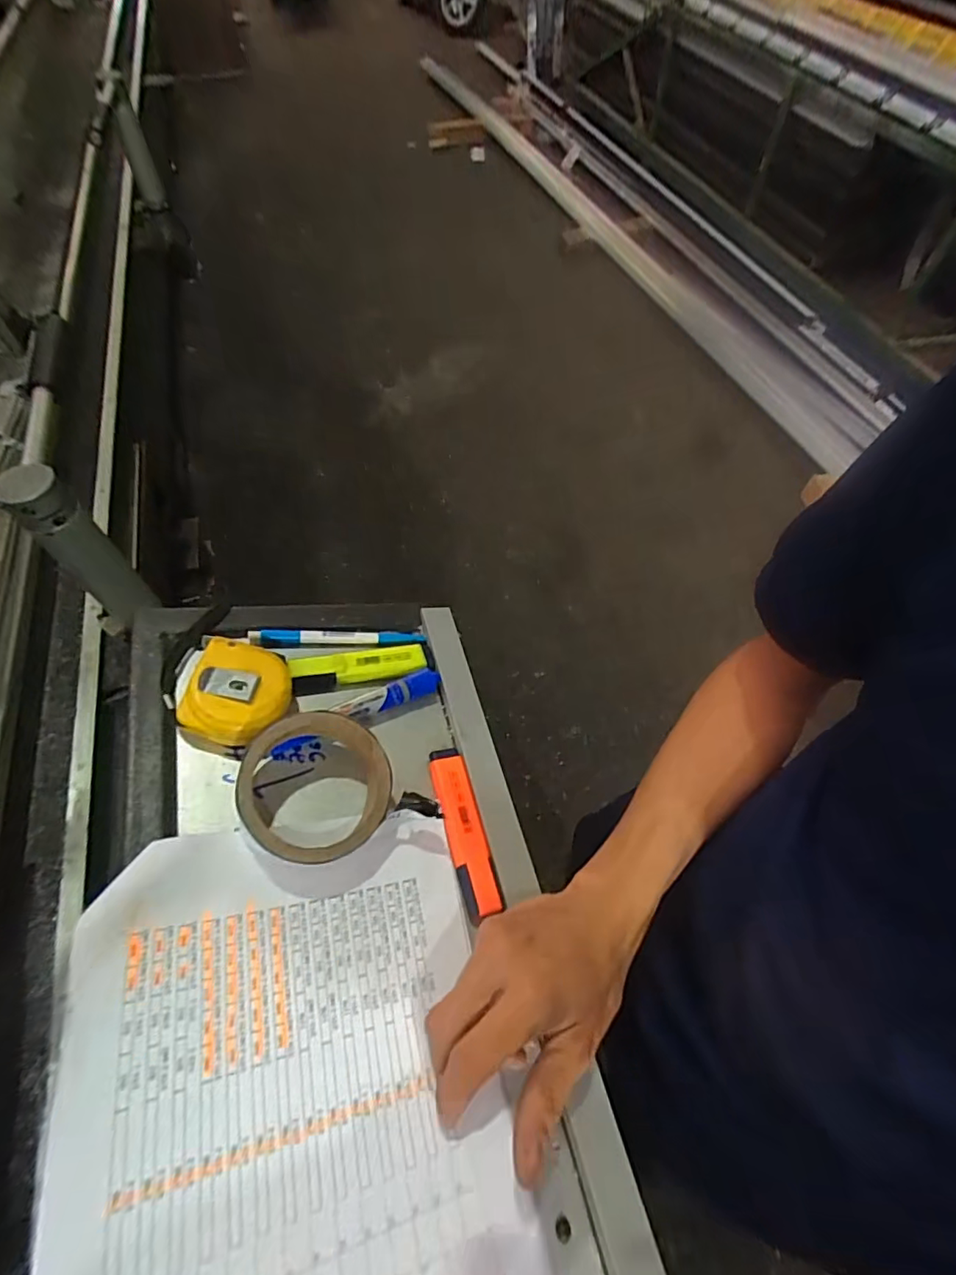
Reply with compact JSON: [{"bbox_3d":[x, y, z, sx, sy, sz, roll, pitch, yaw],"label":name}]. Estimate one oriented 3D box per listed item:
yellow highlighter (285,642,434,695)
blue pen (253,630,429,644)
[{"bbox_3d":[-0.090,0.022,0.431,0.114,0.020,0.027,-9,58,-27],"label":"yellow highlighter"},{"bbox_3d":[-0.113,-0.001,0.444,0.136,0.008,0.012,0,56,-23],"label":"blue pen"}]

